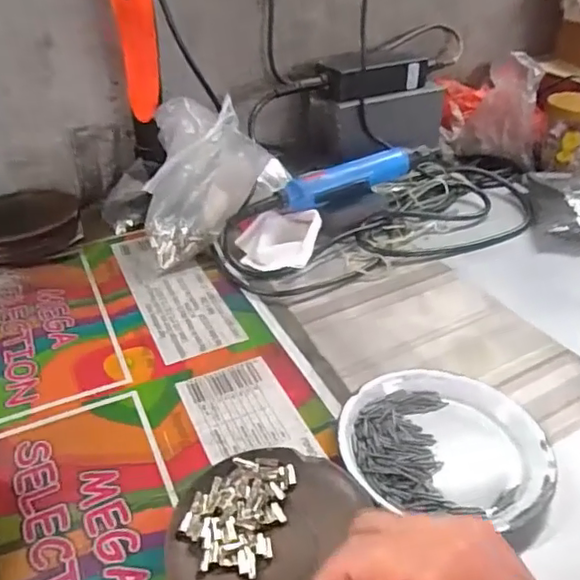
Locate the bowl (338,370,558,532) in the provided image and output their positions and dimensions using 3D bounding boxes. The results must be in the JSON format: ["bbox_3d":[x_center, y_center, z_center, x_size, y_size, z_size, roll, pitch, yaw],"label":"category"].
[{"bbox_3d":[0.102,0.097,0.385,0.131,0.027,0.113,8,35,11],"label":"bowl"}]

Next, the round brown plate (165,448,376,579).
[{"bbox_3d":[-0.017,0.137,0.331,0.095,0.016,0.106,15,37,19],"label":"round brown plate"}]

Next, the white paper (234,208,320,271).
[{"bbox_3d":[-0.011,-0.051,0.585,0.083,0.032,0.071,3,35,4],"label":"white paper"}]

